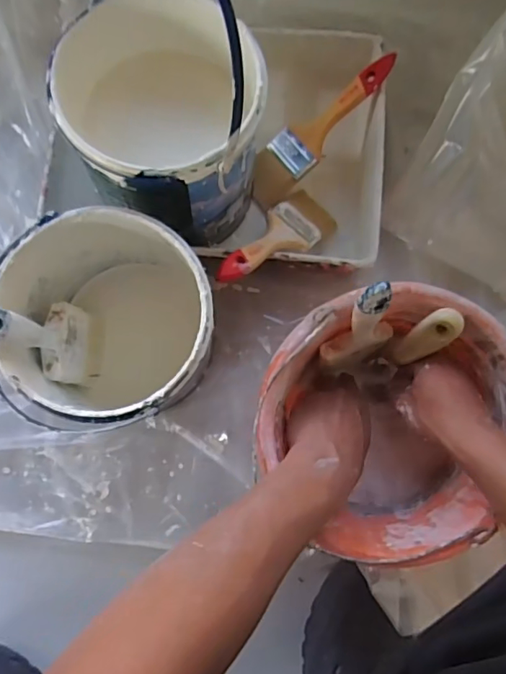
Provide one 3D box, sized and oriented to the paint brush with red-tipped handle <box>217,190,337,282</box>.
[{"bbox_3d":[0.026,-0.109,0.589,0.065,0.019,0.213,45,44,2],"label":"paint brush with red-tipped handle"}]

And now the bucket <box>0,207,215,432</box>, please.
[{"bbox_3d":[-0.139,-0.007,0.541,0.190,0.192,0.182,0,83,-4],"label":"bucket"}]

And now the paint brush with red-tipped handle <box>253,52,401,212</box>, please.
[{"bbox_3d":[0.077,-0.245,0.623,0.213,0.013,0.057,-44,88,10],"label":"paint brush with red-tipped handle"}]

